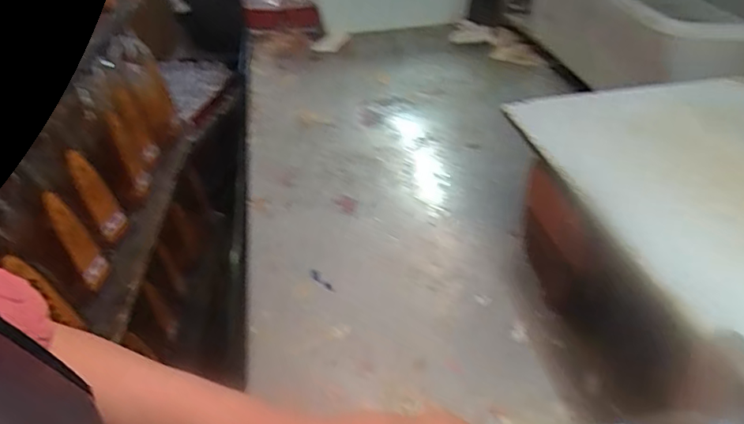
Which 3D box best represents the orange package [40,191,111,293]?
[{"bbox_3d":[-0.338,0.031,0.609,0.031,0.126,0.032,-25,40,-24],"label":"orange package"}]

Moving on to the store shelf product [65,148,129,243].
[{"bbox_3d":[-0.353,-0.020,0.683,0.039,0.134,0.032,-27,41,-22],"label":"store shelf product"}]

